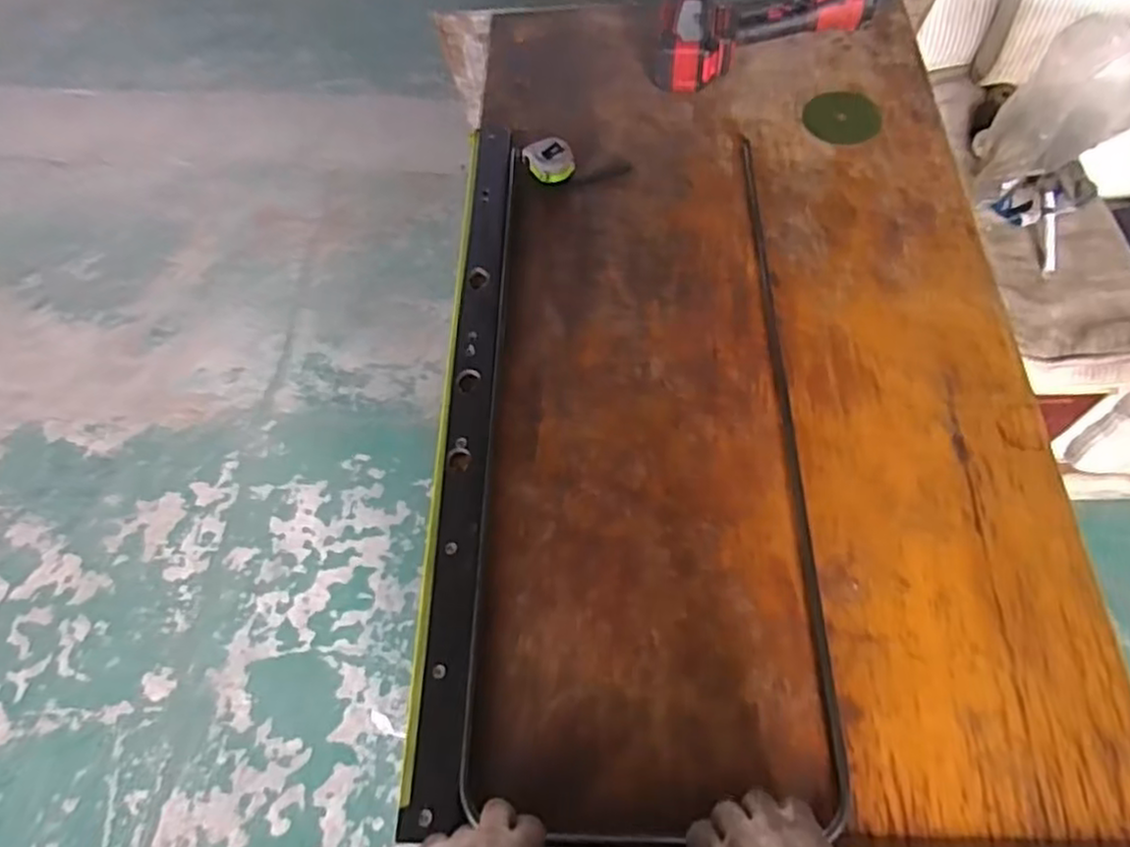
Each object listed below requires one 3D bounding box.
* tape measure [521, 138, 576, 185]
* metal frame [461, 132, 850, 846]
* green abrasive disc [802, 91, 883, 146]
[{"bbox_3d":[-0.018,-0.352,0.965,0.060,0.029,0.062,-24,63,-8],"label":"tape measure"},{"bbox_3d":[0.082,-0.017,0.793,0.336,0.013,0.841,-1,62,4],"label":"metal frame"},{"bbox_3d":[0.383,-0.424,0.991,0.102,0.005,0.101,-2,64,3],"label":"green abrasive disc"}]

